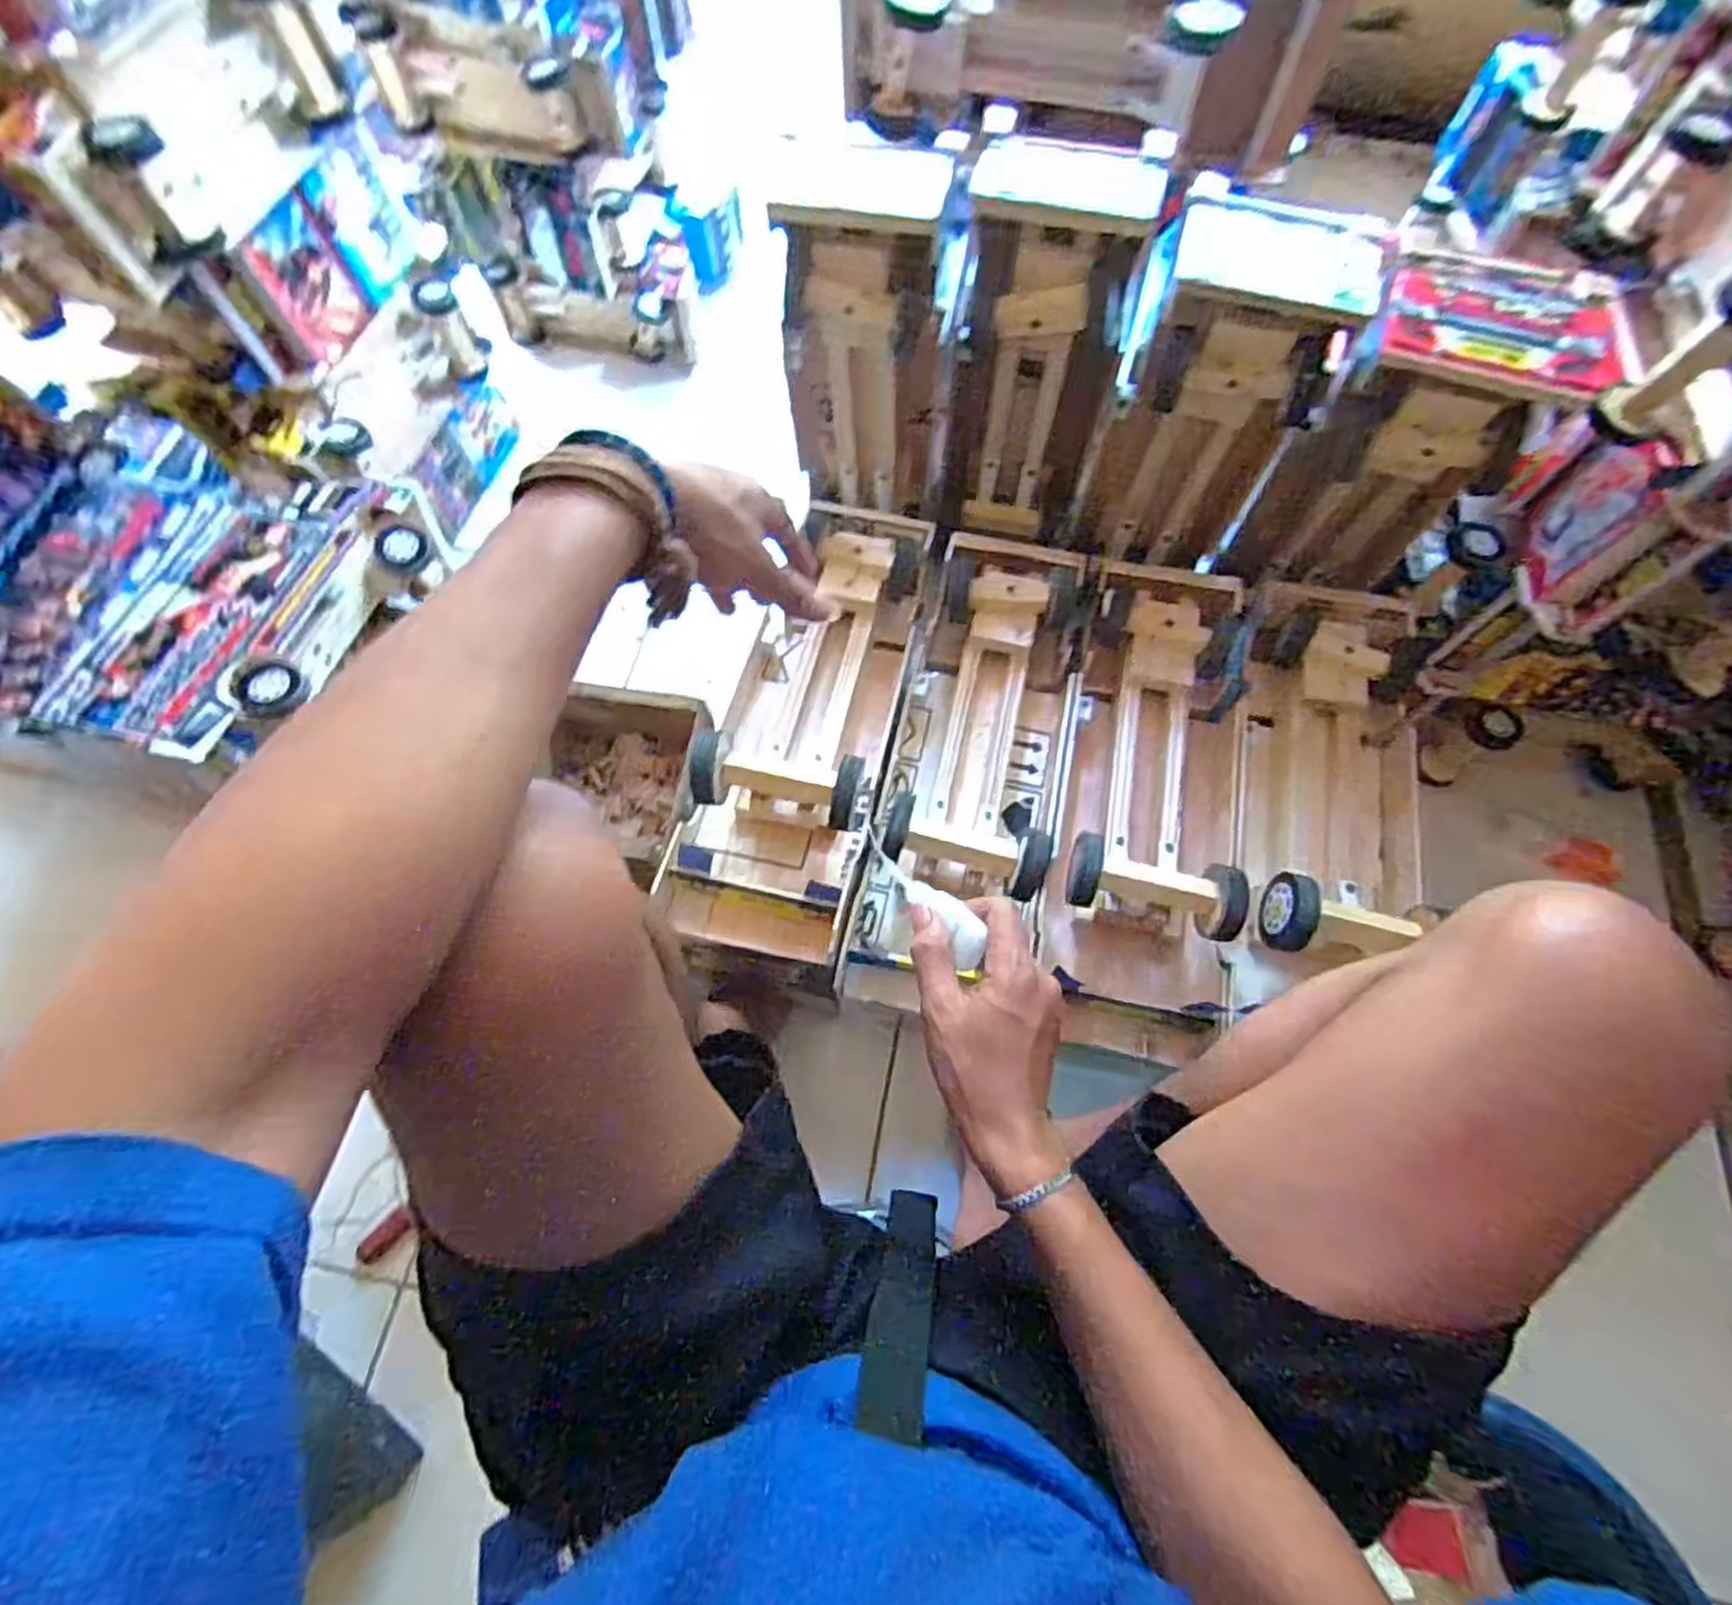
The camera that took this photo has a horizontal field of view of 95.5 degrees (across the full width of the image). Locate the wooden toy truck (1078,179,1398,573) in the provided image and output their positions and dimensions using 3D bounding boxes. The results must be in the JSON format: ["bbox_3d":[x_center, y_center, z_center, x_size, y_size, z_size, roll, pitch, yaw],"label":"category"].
[{"bbox_3d":[0.299,-0.337,0.721,0.173,0.342,0.115,22,69,8],"label":"wooden toy truck"}]

